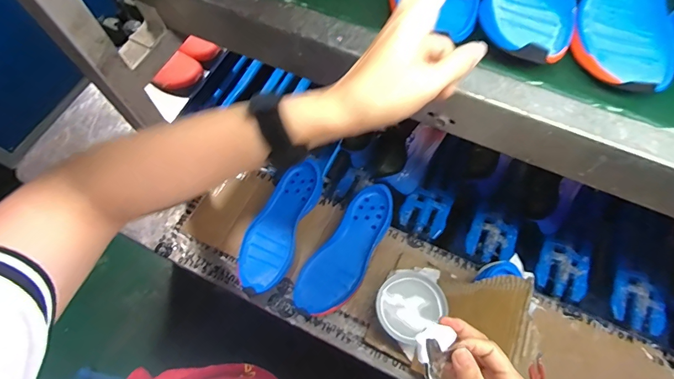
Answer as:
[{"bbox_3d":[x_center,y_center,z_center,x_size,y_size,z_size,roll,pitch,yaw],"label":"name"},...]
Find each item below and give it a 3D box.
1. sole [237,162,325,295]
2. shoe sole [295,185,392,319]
[{"bbox_3d":[-0.107,0.067,0.712,0.096,0.038,0.265,20,69,9],"label":"sole"},{"bbox_3d":[0.022,0.112,0.681,0.095,0.043,0.254,34,72,14],"label":"shoe sole"}]

